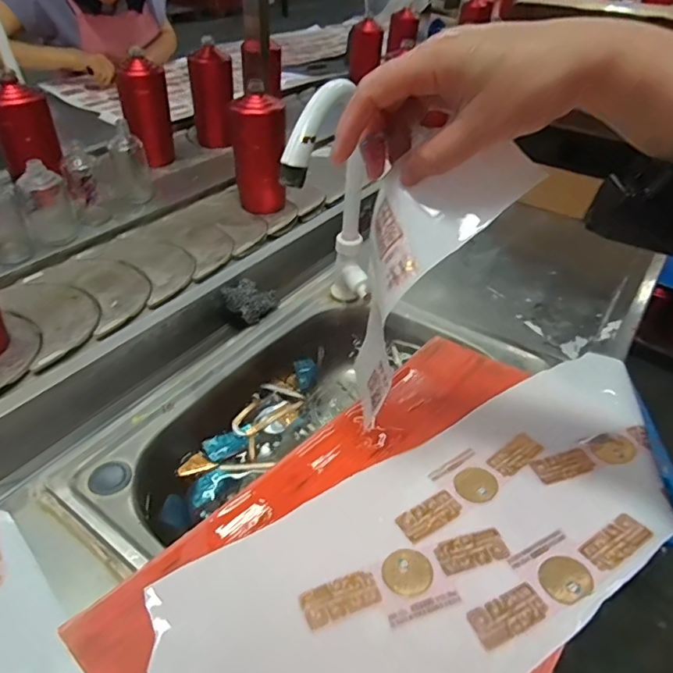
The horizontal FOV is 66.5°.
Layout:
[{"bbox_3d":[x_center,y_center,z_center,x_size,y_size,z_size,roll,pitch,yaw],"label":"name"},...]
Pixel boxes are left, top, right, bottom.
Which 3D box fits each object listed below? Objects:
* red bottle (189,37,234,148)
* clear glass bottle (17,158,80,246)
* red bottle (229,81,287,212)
[{"bbox_3d":[-0.237,-0.469,1.009,0.077,0.176,0.077,-28,50,-32],"label":"red bottle"},{"bbox_3d":[-0.402,-0.184,0.714,0.060,0.111,0.059,-19,46,-24],"label":"clear glass bottle"},{"bbox_3d":[-0.121,-0.288,0.812,0.083,0.176,0.077,-3,41,-8],"label":"red bottle"}]

